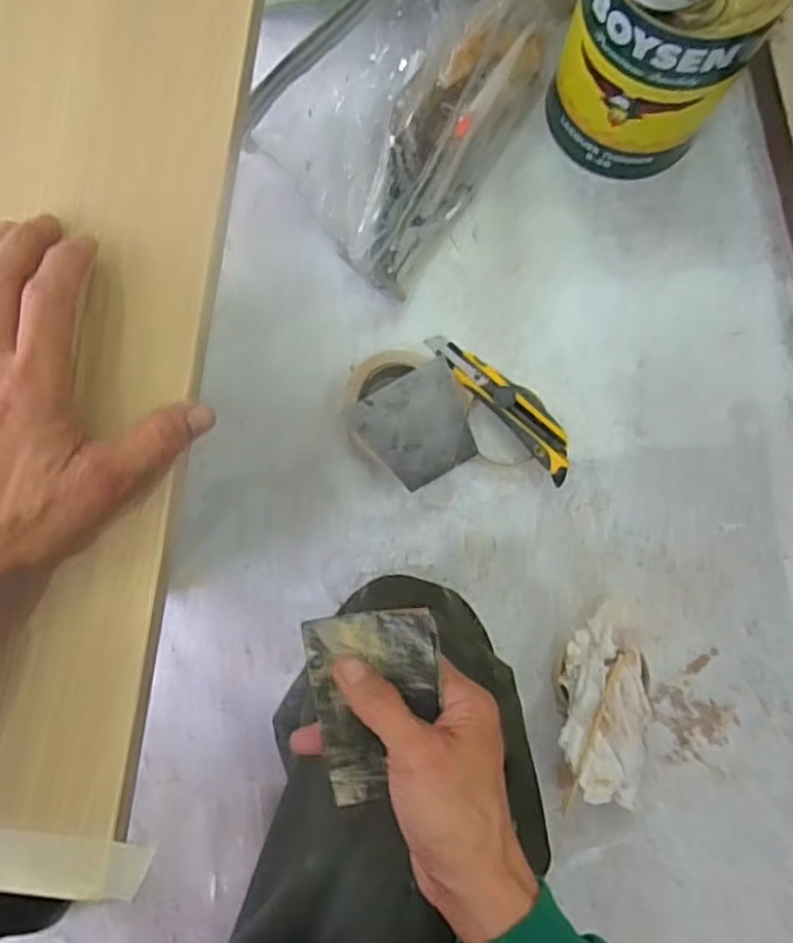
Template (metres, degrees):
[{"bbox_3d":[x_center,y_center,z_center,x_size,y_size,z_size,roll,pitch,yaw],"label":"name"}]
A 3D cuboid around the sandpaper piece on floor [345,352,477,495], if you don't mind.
[{"bbox_3d":[0.021,-0.041,0.650,0.101,0.008,0.096,-31,82,-6],"label":"sandpaper piece on floor"}]

